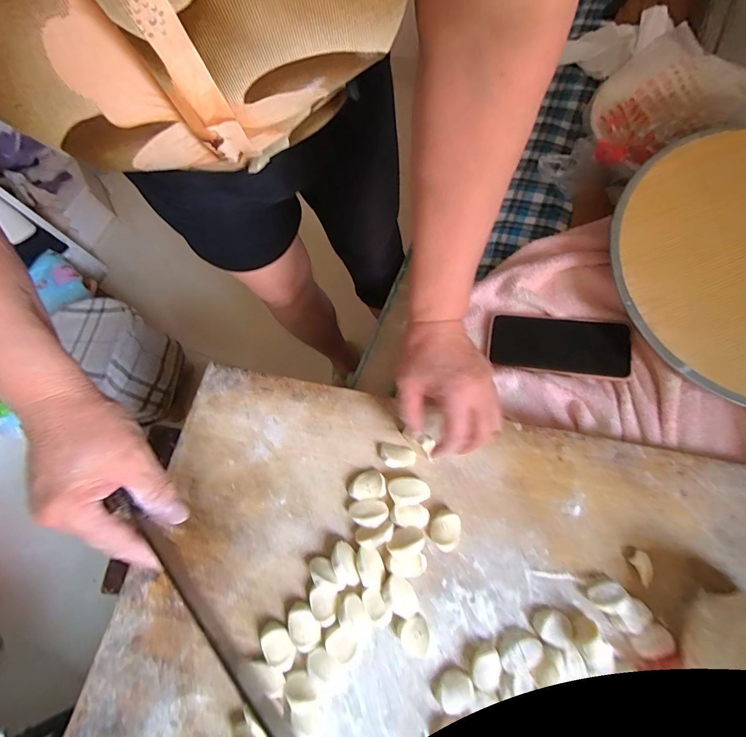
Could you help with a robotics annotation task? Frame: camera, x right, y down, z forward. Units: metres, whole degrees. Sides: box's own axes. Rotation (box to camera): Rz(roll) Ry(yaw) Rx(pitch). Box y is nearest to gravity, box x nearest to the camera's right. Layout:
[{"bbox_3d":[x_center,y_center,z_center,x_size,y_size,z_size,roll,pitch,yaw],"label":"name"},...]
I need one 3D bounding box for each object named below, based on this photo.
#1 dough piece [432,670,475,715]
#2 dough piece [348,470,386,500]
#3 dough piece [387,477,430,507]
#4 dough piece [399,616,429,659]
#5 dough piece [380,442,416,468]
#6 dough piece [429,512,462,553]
[{"bbox_3d":[0.068,0.271,0.316,0.032,0.010,0.027,-31,67,-3],"label":"dough piece"},{"bbox_3d":[-0.006,0.117,0.378,0.037,0.013,0.027,-10,68,6],"label":"dough piece"},{"bbox_3d":[0.036,0.121,0.373,0.039,0.013,0.026,-9,68,6],"label":"dough piece"},{"bbox_3d":[0.036,0.235,0.330,0.024,0.014,0.030,-4,69,9],"label":"dough piece"},{"bbox_3d":[0.025,0.090,0.386,0.036,0.011,0.024,4,70,11],"label":"dough piece"},{"bbox_3d":[0.069,0.156,0.360,0.027,0.011,0.034,6,71,12],"label":"dough piece"}]

